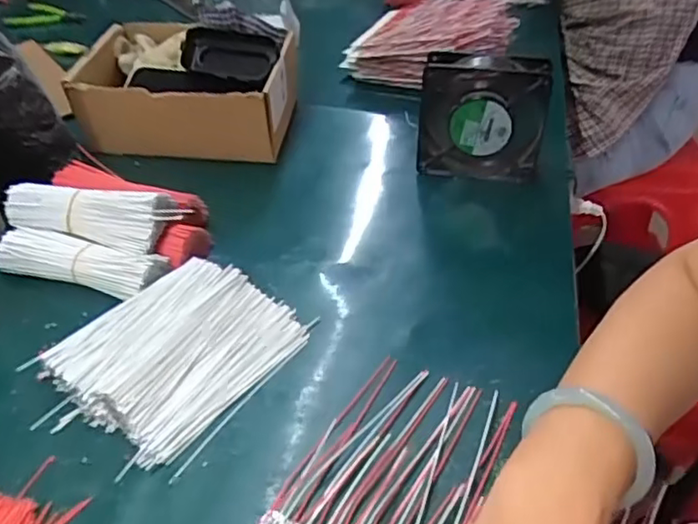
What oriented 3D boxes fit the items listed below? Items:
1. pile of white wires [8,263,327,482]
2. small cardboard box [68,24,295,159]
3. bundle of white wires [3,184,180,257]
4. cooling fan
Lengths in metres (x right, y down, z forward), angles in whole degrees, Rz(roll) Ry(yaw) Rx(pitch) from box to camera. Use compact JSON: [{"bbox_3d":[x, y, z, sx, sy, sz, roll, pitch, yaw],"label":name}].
[{"bbox_3d":[-0.128,0.064,0.459,0.138,0.023,0.164,23,44,26],"label":"pile of white wires"},{"bbox_3d":[-0.180,-0.198,0.712,0.231,0.096,0.164,4,39,5],"label":"small cardboard box"},{"bbox_3d":[-0.224,-0.042,0.540,0.166,0.037,0.048,10,39,10],"label":"bundle of white wires"},{"bbox_3d":[0.131,-0.142,0.617,0.118,0.121,0.028,8,40,11],"label":"cooling fan"}]

